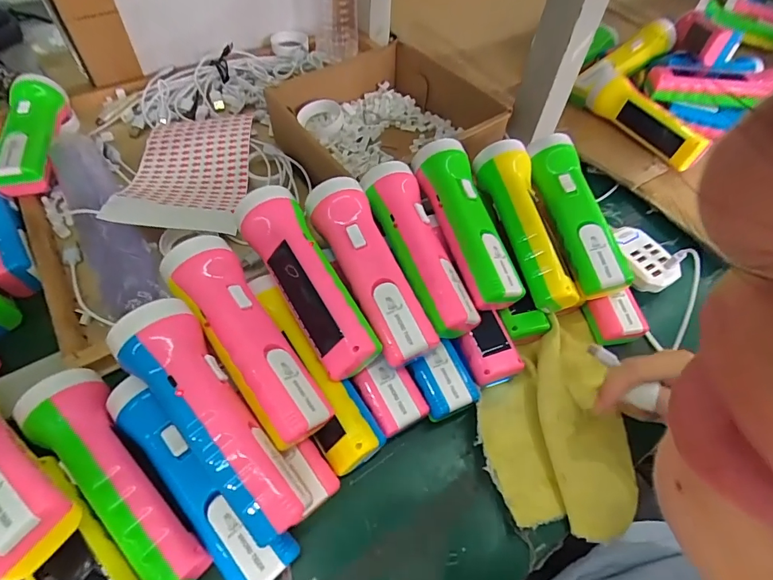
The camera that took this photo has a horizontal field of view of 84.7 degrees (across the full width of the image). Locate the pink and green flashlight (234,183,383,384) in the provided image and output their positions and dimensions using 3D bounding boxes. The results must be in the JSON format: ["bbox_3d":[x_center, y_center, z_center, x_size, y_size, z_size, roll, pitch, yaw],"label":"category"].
[{"bbox_3d":[-0.061,-0.007,0.329,0.050,0.057,0.165,-25,59,-21],"label":"pink and green flashlight"}]

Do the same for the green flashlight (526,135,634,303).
[{"bbox_3d":[0.173,-0.072,0.393,0.038,0.035,0.161,-10,71,-11],"label":"green flashlight"}]

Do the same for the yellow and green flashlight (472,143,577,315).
[{"bbox_3d":[0.126,-0.061,0.378,0.051,0.053,0.160,-7,54,-9],"label":"yellow and green flashlight"}]

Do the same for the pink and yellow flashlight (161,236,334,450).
[{"bbox_3d":[-0.098,0.036,0.301,0.045,0.058,0.160,-30,61,-23],"label":"pink and yellow flashlight"}]

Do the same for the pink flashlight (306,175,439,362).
[{"bbox_3d":[-0.014,-0.016,0.343,0.050,0.058,0.166,-18,57,-17],"label":"pink flashlight"}]

